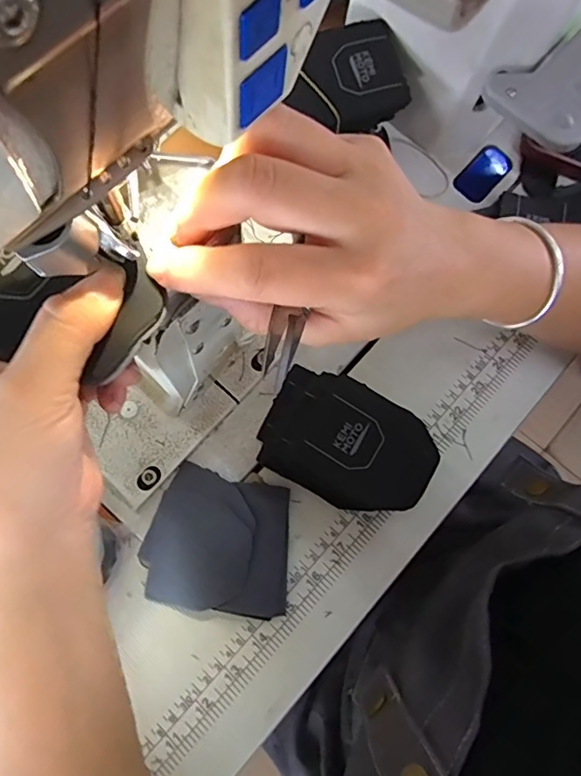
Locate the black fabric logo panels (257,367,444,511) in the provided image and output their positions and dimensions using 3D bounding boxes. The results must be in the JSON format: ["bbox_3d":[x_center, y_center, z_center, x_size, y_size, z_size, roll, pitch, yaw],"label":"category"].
[{"bbox_3d":[0.035,0.037,0.333,0.112,0.046,0.070,27,76,10],"label":"black fabric logo panels"}]

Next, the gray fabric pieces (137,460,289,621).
[{"bbox_3d":[-0.047,0.102,0.335,0.095,0.015,0.087,13,74,6],"label":"gray fabric pieces"}]

